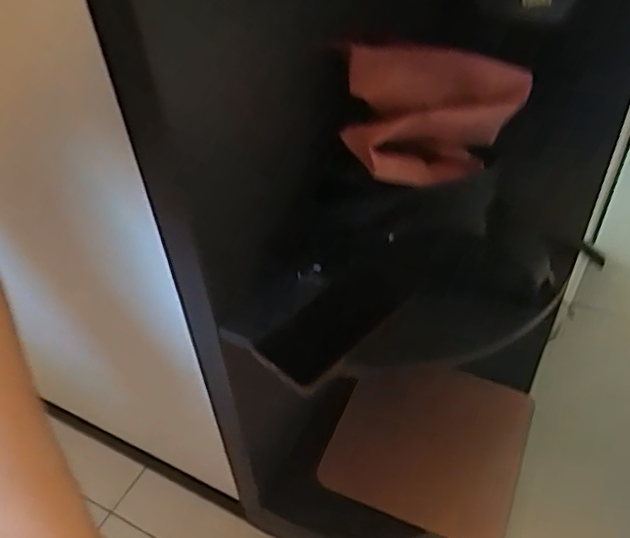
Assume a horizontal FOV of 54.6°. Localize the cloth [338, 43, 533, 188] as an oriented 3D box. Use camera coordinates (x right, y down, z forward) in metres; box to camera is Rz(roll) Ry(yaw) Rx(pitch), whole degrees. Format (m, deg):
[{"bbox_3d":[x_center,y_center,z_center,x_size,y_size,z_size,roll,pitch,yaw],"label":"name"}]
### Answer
[{"bbox_3d":[0.129,-0.150,0.642,0.187,0.112,0.152,7,46,12],"label":"cloth"}]

